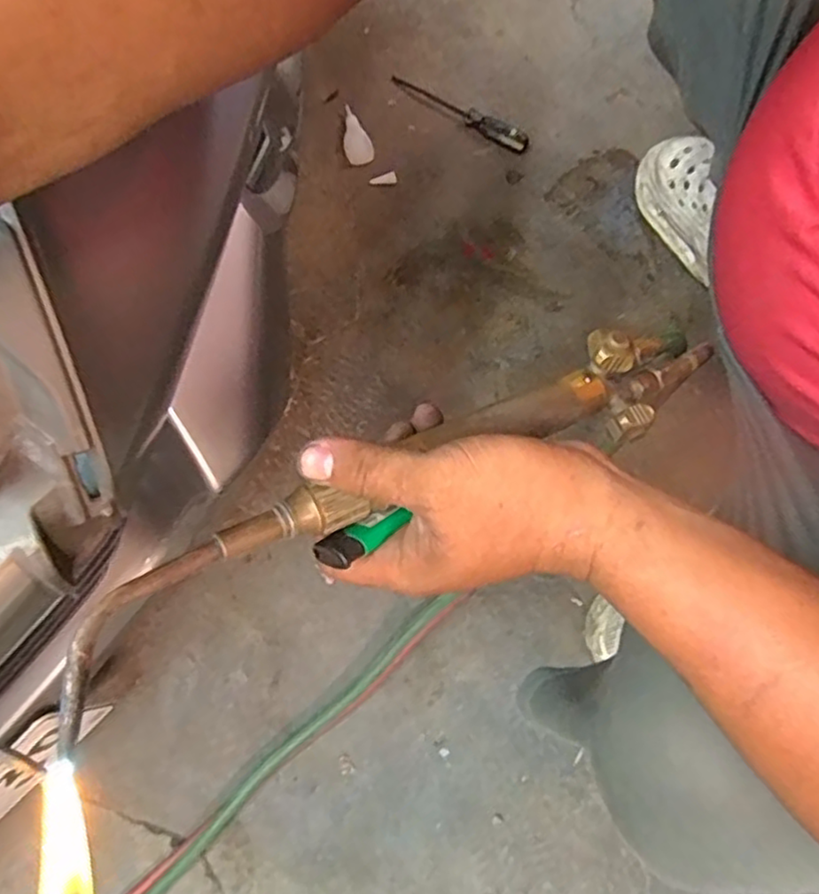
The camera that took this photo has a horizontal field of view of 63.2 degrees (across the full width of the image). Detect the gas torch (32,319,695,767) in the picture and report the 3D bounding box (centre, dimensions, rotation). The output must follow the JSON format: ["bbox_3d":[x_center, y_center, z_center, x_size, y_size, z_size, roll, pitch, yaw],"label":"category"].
[{"bbox_3d":[0.031,0.006,0.334,0.410,0.033,0.055,-25,78,-29],"label":"gas torch"}]

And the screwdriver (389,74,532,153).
[{"bbox_3d":[0.068,-0.439,0.865,0.196,0.018,0.027,32,80,6],"label":"screwdriver"}]

